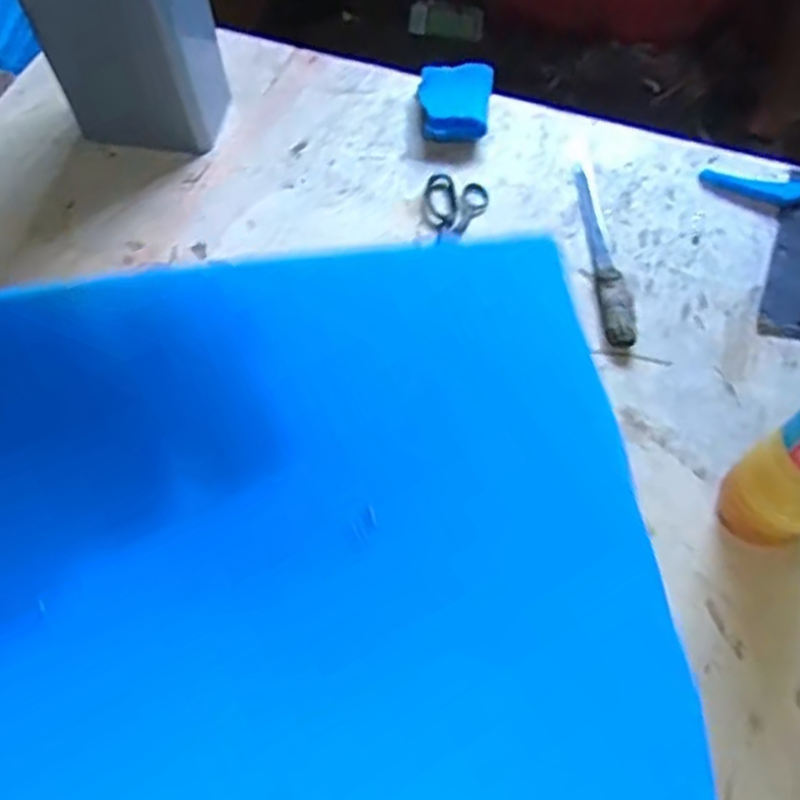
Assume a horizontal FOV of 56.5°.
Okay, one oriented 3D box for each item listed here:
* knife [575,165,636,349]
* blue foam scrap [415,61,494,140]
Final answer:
[{"bbox_3d":[0.209,-0.151,0.757,0.031,0.017,0.228,-1,63,-1],"label":"knife"},{"bbox_3d":[0.064,-0.335,0.844,0.082,0.028,0.105,1,63,0],"label":"blue foam scrap"}]

